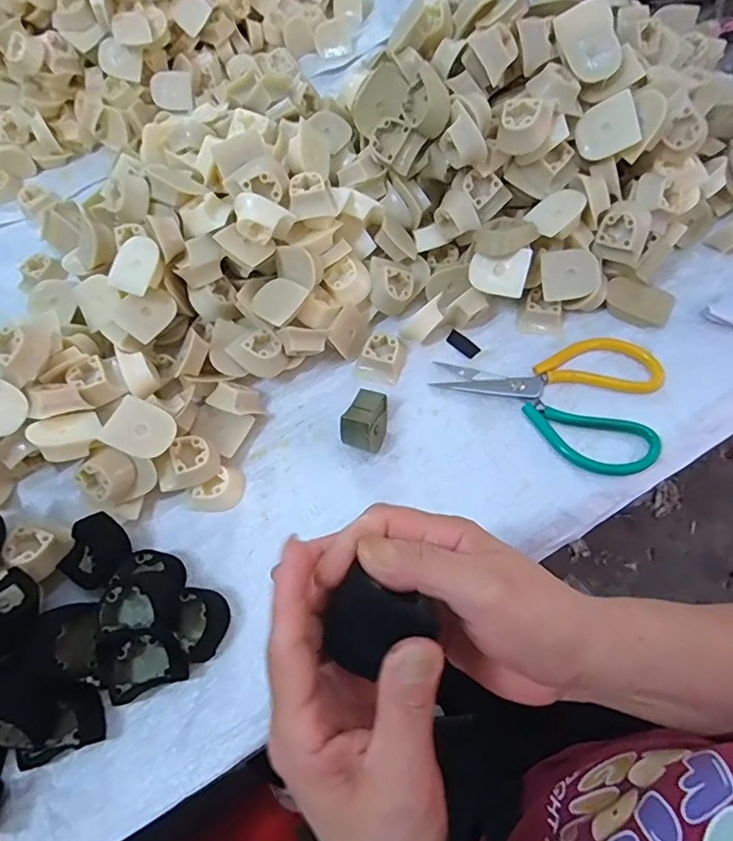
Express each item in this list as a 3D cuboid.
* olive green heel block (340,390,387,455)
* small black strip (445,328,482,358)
[{"bbox_3d":[0.001,-0.001,0.444,0.031,0.043,0.052,19,66,12],"label":"olive green heel block"},{"bbox_3d":[0.090,-0.072,0.492,0.015,0.004,0.033,-40,68,-16],"label":"small black strip"}]

